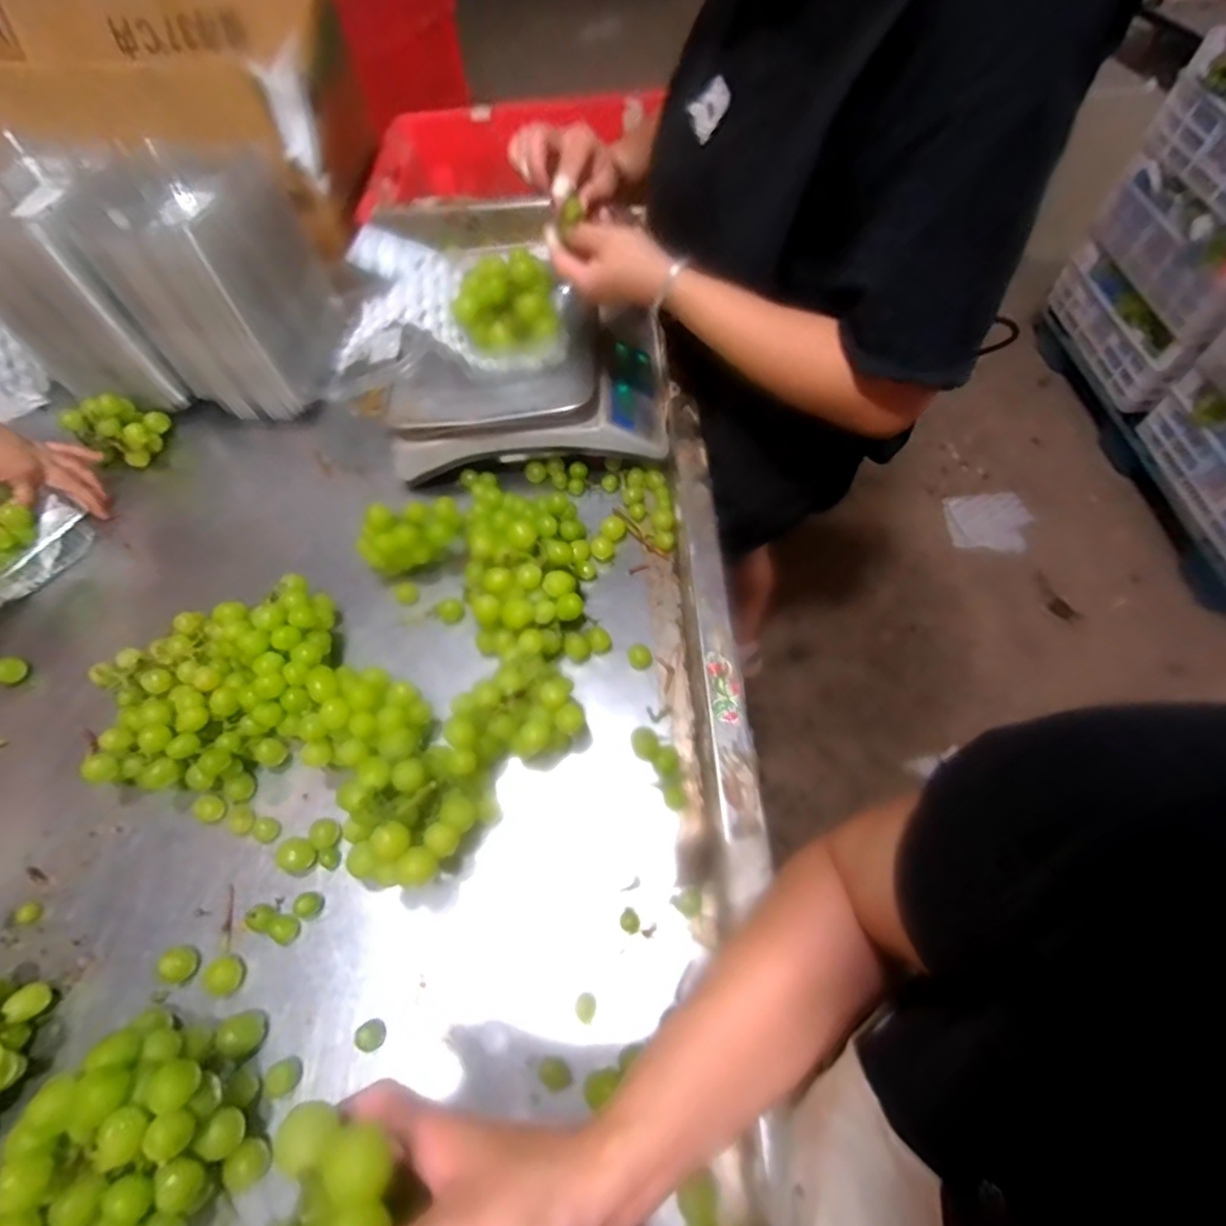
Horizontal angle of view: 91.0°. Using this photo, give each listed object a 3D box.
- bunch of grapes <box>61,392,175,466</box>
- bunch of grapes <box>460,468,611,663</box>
[{"bbox_3d":[-0.634,-0.240,0.782,0.097,0.084,0.051,-31,63,-16],"label":"bunch of grapes"},{"bbox_3d":[-0.087,-0.051,0.633,0.138,0.088,0.236,-8,59,-3],"label":"bunch of grapes"}]

